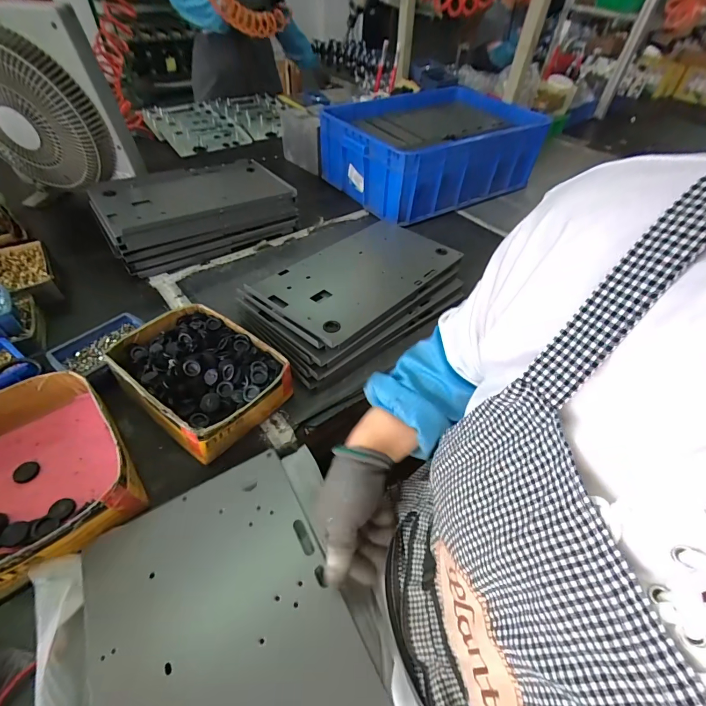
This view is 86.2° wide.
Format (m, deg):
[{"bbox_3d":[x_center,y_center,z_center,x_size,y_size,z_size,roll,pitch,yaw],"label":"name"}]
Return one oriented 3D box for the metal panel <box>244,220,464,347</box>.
[{"bbox_3d":[0.034,-0.185,0.817,0.244,0.014,0.459,31,47,29],"label":"metal panel"}]

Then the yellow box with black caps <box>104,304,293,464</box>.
[{"bbox_3d":[-0.248,0.031,0.611,0.271,0.081,0.188,35,54,25],"label":"yellow box with black caps"}]

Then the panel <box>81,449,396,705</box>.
[{"bbox_3d":[-0.101,0.311,0.336,0.239,0.010,0.419,-25,52,-15],"label":"panel"}]

